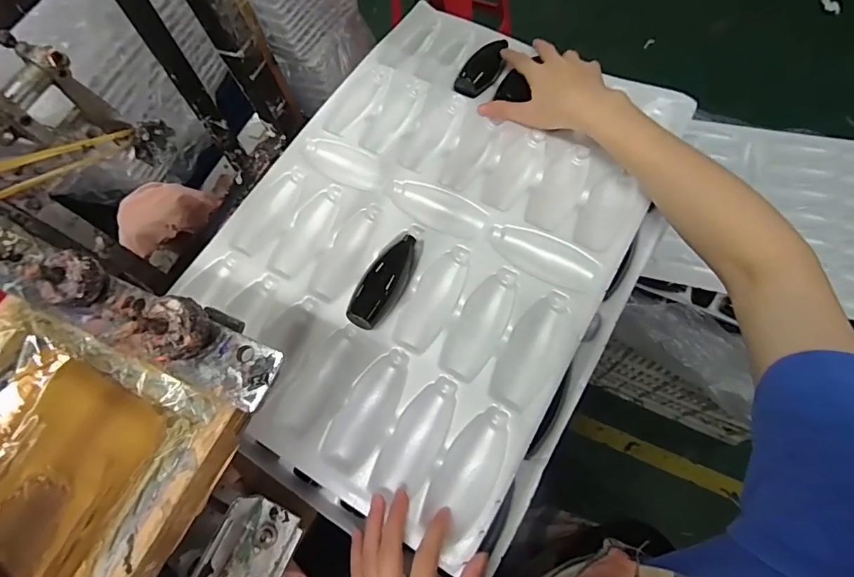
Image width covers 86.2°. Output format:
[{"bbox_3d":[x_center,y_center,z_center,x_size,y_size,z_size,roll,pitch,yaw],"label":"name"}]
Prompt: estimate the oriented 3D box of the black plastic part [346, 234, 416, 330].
[{"bbox_3d":[-0.040,-0.011,0.425,0.033,0.023,0.102,26,73,16],"label":"black plastic part"}]

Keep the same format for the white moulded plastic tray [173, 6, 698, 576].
[{"bbox_3d":[0.005,-0.074,0.468,0.363,0.043,0.513,29,73,11],"label":"white moulded plastic tray"}]

